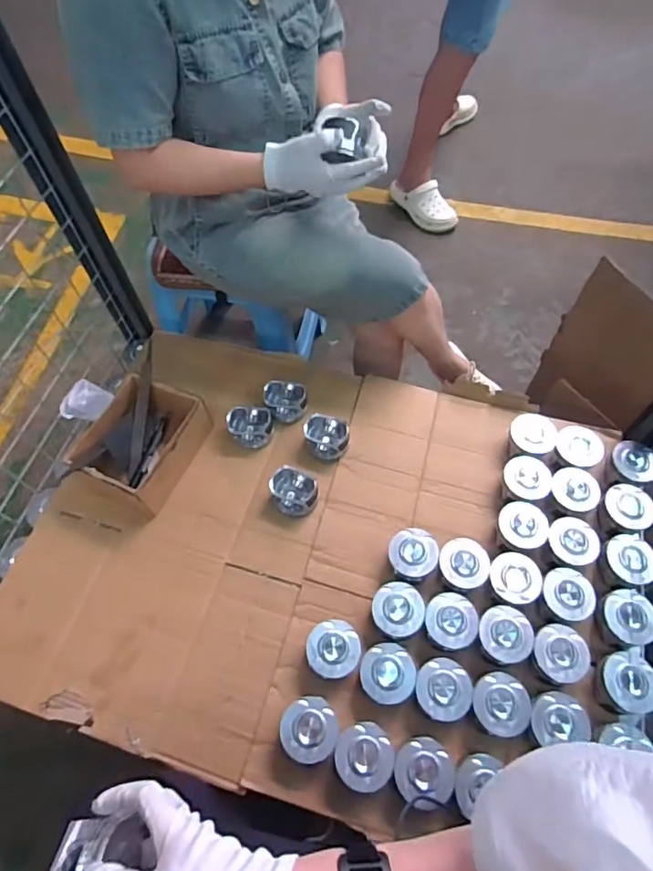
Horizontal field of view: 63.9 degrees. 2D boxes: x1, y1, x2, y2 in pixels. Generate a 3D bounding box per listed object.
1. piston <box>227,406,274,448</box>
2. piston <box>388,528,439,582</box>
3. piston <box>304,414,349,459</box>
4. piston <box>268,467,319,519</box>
[{"bbox_3d":[-0.137,-0.016,0.944,0.079,0.048,0.067,-1,60,1],"label":"piston"},{"bbox_3d":[0.133,0.188,0.823,0.072,0.068,0.076,-1,60,1],"label":"piston"},{"bbox_3d":[0.000,0.005,0.907,0.076,0.048,0.064,16,62,11],"label":"piston"},{"bbox_3d":[-0.054,0.093,0.879,0.076,0.048,0.078,-1,60,1],"label":"piston"}]

